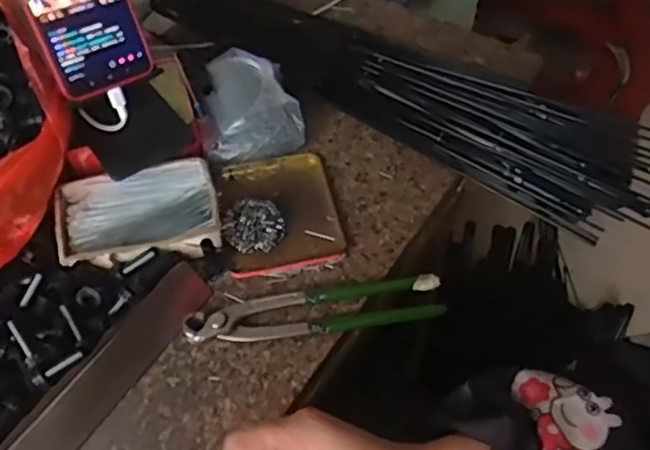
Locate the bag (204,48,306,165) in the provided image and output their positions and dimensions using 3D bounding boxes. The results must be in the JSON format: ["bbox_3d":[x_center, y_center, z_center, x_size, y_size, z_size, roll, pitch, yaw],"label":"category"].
[{"bbox_3d":[-0.079,-0.115,0.601,0.094,0.040,0.113,-18,56,-13],"label":"bag"}]

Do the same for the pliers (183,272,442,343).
[{"bbox_3d":[-0.007,0.067,0.492,0.197,0.015,0.043,-8,54,-6],"label":"pliers"}]

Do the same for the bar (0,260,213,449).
[{"bbox_3d":[-0.182,0.135,0.432,0.039,0.012,0.281,29,59,19],"label":"bar"}]

